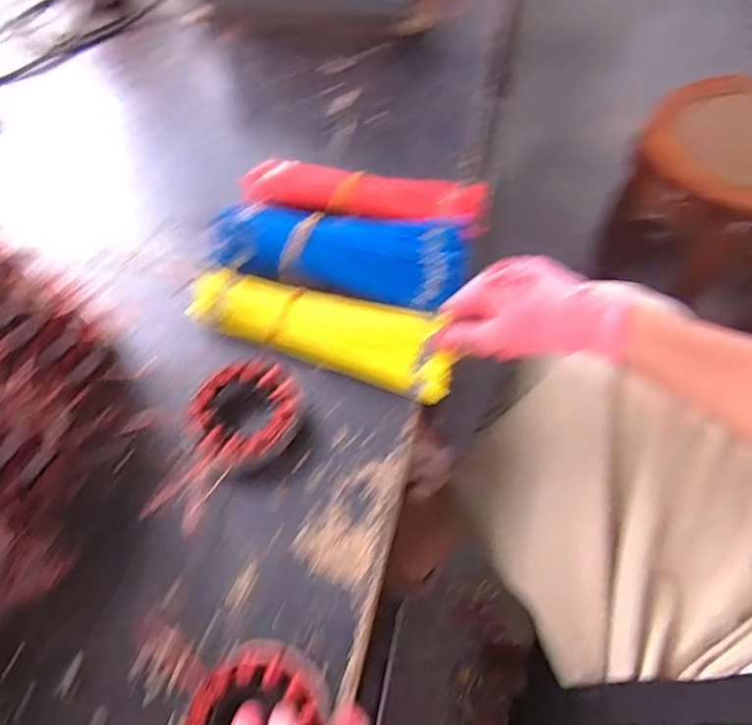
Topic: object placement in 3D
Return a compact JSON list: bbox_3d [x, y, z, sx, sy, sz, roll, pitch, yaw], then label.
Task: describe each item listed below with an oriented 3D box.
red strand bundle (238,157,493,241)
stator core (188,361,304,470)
[{"bbox_3d":[-0.014,-0.182,0.614,0.261,0.033,0.056,13,60,13],"label":"red strand bundle"},{"bbox_3d":[-0.107,0.039,0.478,0.091,0.022,0.084,-2,57,3],"label":"stator core"}]

